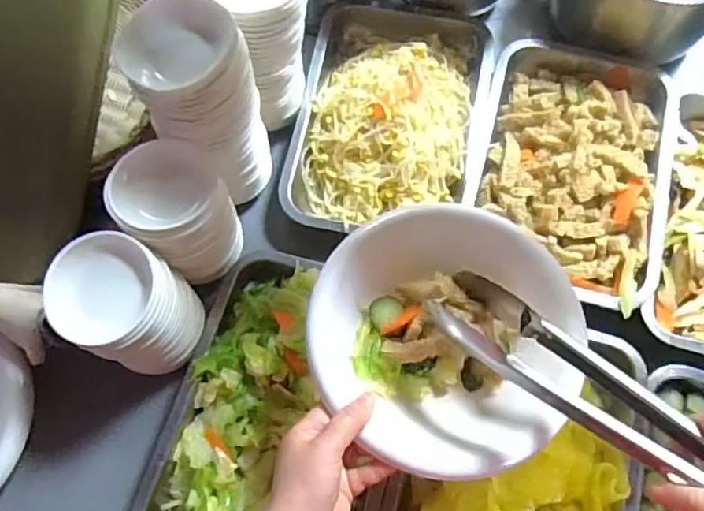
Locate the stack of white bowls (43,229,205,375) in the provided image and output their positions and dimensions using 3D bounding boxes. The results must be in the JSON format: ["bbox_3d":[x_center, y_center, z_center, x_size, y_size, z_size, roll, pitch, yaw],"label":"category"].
[{"bbox_3d":[-0.193,0.047,0.497,0.098,0.121,0.089,21,69,7],"label":"stack of white bowls"}]

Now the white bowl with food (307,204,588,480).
[{"bbox_3d":[0.075,0.060,0.447,0.205,0.060,0.200,1,68,-2],"label":"white bowl with food"}]

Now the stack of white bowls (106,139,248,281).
[{"bbox_3d":[-0.155,-0.033,0.526,0.094,0.118,0.096,-35,73,-15],"label":"stack of white bowls"}]

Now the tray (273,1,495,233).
[{"bbox_3d":[0.042,-0.161,0.638,0.195,0.062,0.291,10,68,2],"label":"tray"}]

